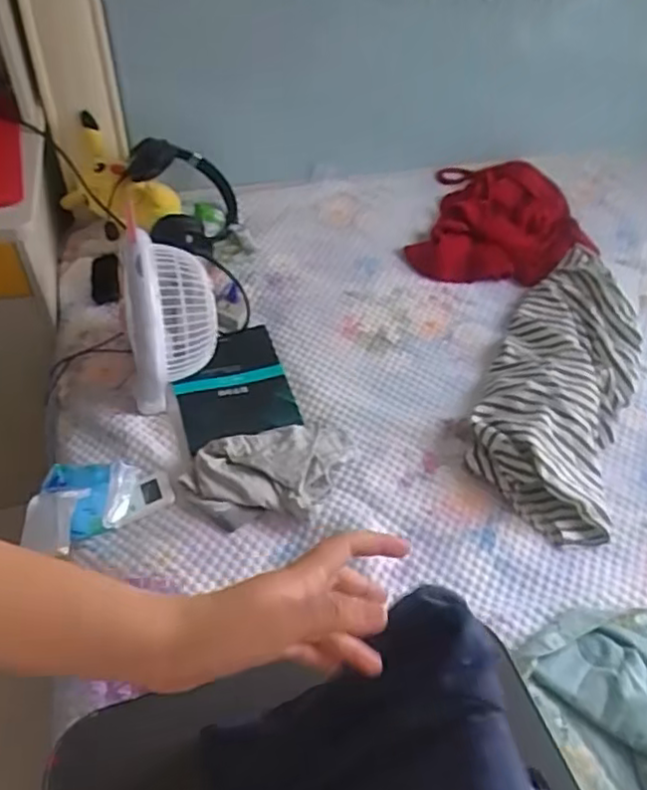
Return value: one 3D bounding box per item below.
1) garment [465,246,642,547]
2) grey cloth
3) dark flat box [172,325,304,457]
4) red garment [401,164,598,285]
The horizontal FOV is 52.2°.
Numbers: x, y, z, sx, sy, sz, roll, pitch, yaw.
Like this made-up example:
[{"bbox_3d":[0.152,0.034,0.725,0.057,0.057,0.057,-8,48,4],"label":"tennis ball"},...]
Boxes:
[{"bbox_3d":[0.424,-0.044,1.148,0.235,0.083,0.600,19,50,14],"label":"garment"},{"bbox_3d":[-0.075,0.121,1.014,0.260,0.045,0.156,-9,49,-10],"label":"grey cloth"},{"bbox_3d":[-0.158,-0.009,1.154,0.195,0.034,0.263,-14,47,-14],"label":"dark flat box"},{"bbox_3d":[0.359,-0.366,1.404,0.360,0.098,0.305,-2,49,-4],"label":"red garment"}]

